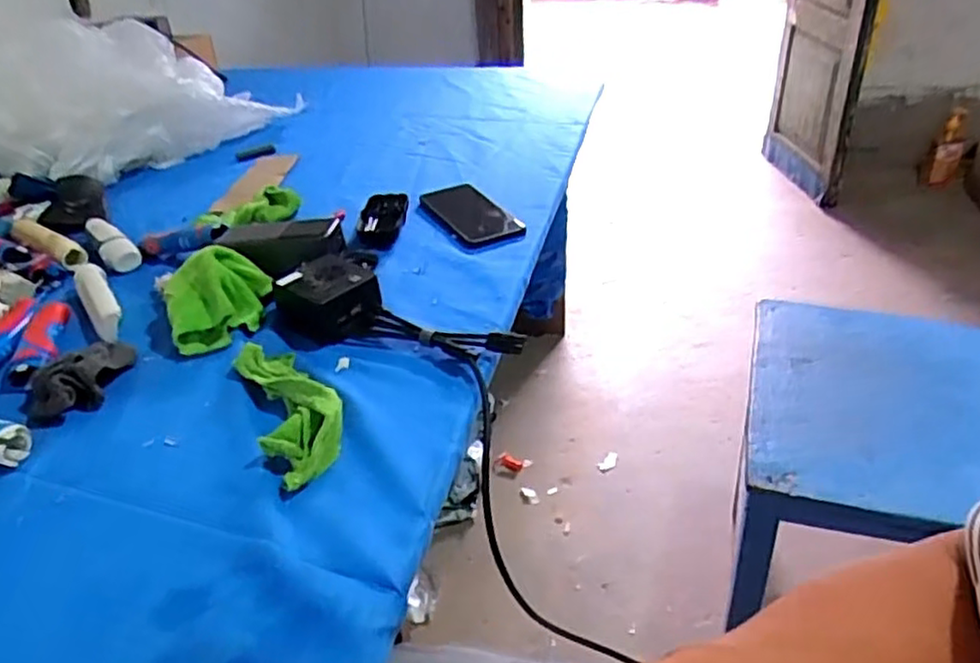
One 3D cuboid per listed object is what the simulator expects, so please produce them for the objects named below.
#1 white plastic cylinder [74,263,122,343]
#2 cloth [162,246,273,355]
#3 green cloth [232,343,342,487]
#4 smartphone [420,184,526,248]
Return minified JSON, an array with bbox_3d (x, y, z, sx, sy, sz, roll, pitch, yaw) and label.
[{"bbox_3d":[-0.406,-0.035,0.707,0.029,0.026,0.155,-24,38,-26],"label":"white plastic cylinder"},{"bbox_3d":[-0.263,-0.032,0.664,0.092,0.029,0.106,0,69,-25],"label":"cloth"},{"bbox_3d":[-0.162,0.056,0.551,0.061,0.032,0.163,-20,37,-22],"label":"green cloth"},{"bbox_3d":[-0.023,-0.150,0.864,0.081,0.014,0.161,-20,37,-22],"label":"smartphone"}]

